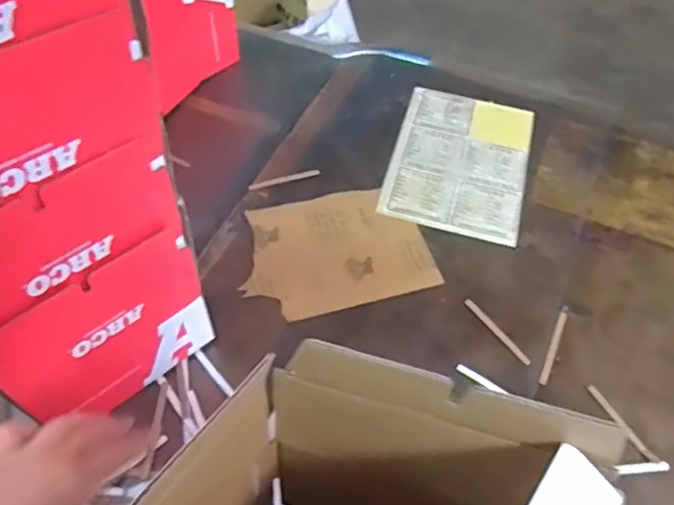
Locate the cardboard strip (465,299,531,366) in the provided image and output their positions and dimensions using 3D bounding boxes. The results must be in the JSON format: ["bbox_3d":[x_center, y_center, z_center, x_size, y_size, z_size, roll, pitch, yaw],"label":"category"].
[{"bbox_3d":[0.180,0.089,0.665,0.009,0.005,0.096,-30,60,-23],"label":"cardboard strip"}]

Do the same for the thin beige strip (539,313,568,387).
[{"bbox_3d":[0.239,0.104,0.651,0.008,0.004,0.096,24,55,14],"label":"thin beige strip"}]

